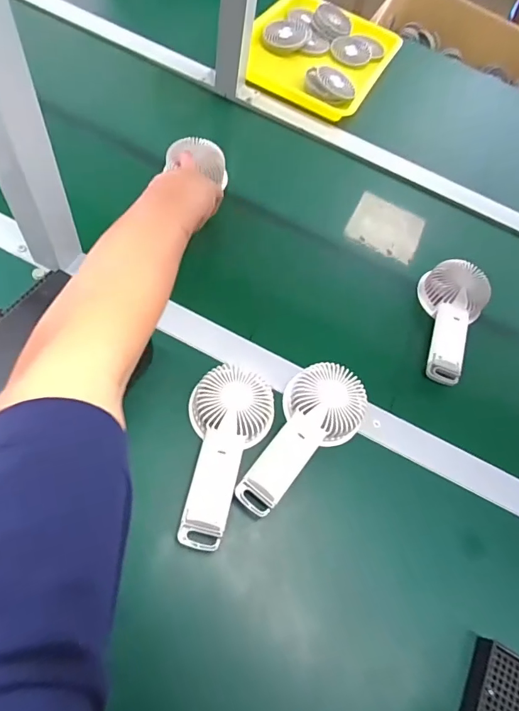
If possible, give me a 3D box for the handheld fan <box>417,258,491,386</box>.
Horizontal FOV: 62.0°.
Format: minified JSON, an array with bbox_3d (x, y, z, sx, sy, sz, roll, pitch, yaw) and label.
[{"bbox_3d":[0.255,-0.042,0.573,0.083,0.058,0.171,14,71,4],"label":"handheld fan"}]

